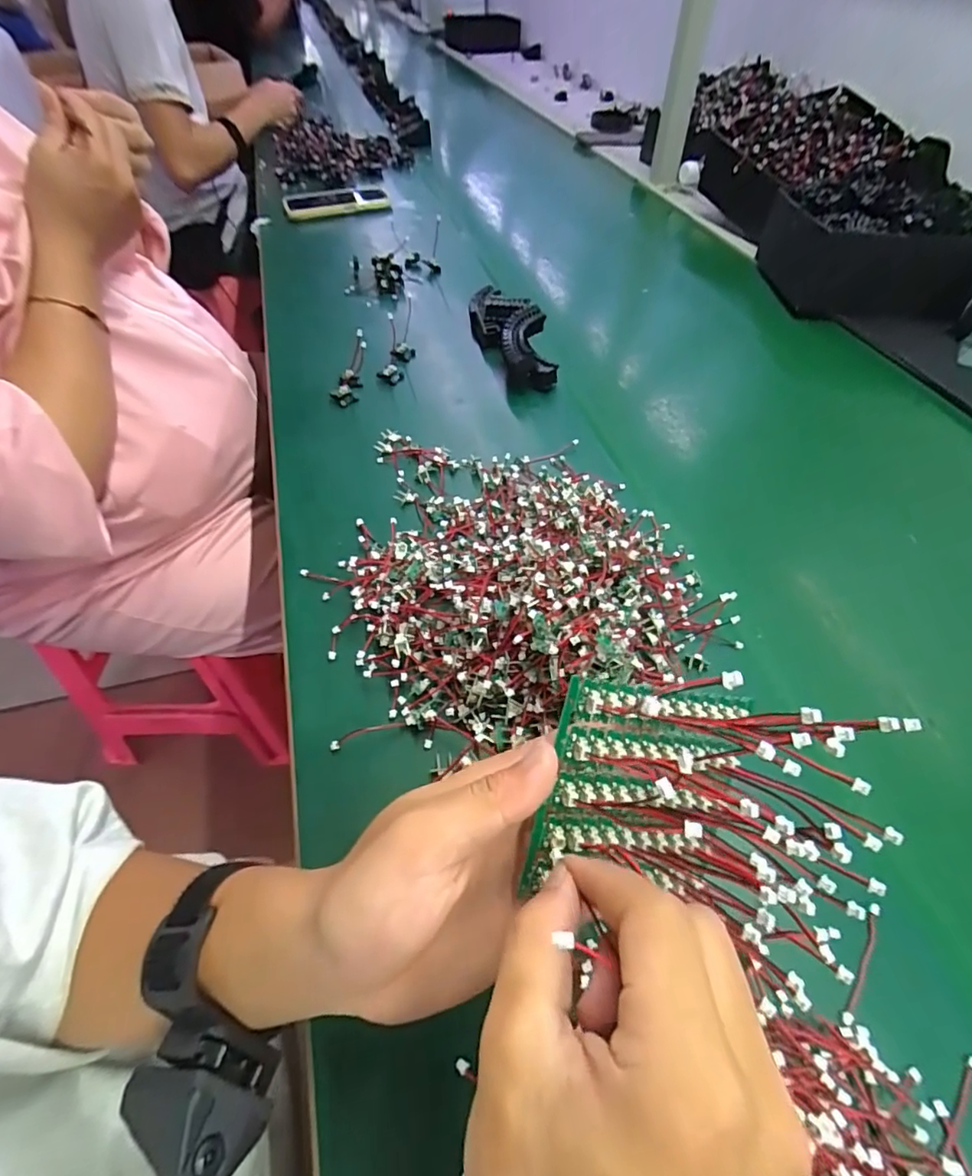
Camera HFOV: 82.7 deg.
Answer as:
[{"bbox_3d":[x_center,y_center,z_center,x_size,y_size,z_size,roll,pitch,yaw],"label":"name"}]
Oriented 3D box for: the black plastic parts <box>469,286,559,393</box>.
[{"bbox_3d":[0.027,-0.284,0.605,0.061,0.044,0.182,-14,52,-12],"label":"black plastic parts"}]

